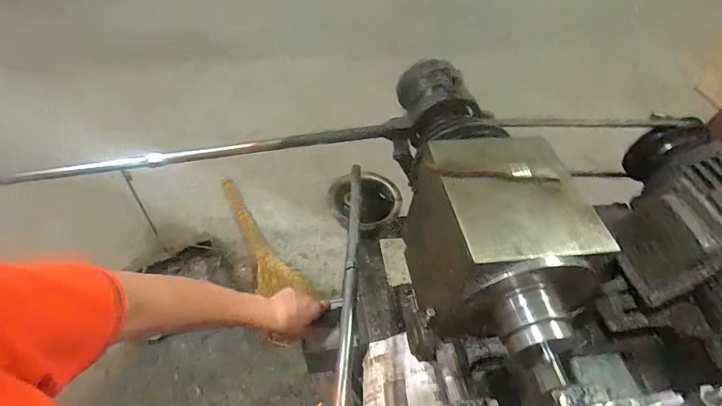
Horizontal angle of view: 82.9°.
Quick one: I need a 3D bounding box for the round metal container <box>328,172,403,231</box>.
[{"bbox_3d":[0.008,-0.003,0.765,0.121,0.040,0.126,3,49,-4],"label":"round metal container"}]

